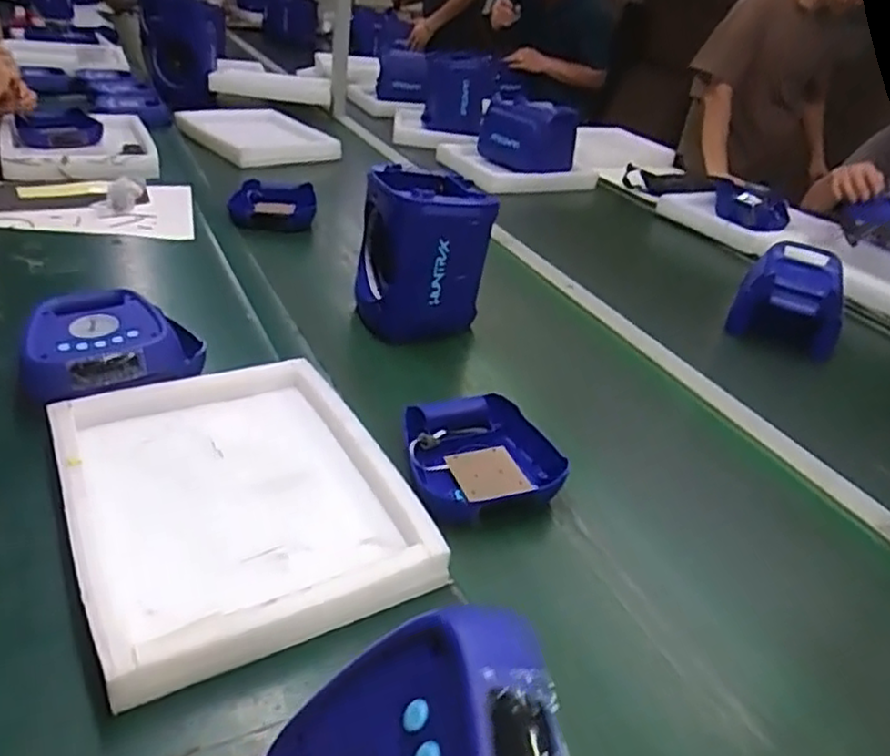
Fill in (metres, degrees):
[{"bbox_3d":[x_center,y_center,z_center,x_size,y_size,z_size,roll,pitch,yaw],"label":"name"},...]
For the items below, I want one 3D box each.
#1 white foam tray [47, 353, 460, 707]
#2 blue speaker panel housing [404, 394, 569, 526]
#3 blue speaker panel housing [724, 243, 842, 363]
[{"bbox_3d":[-0.195,0.103,0.648,0.283,0.038,0.366,-12,39,-30],"label":"white foam tray"},{"bbox_3d":[0.045,0.091,0.768,0.173,0.041,0.186,1,34,-13],"label":"blue speaker panel housing"},{"bbox_3d":[0.642,-0.155,1.258,0.174,0.111,0.225,23,35,19],"label":"blue speaker panel housing"}]

